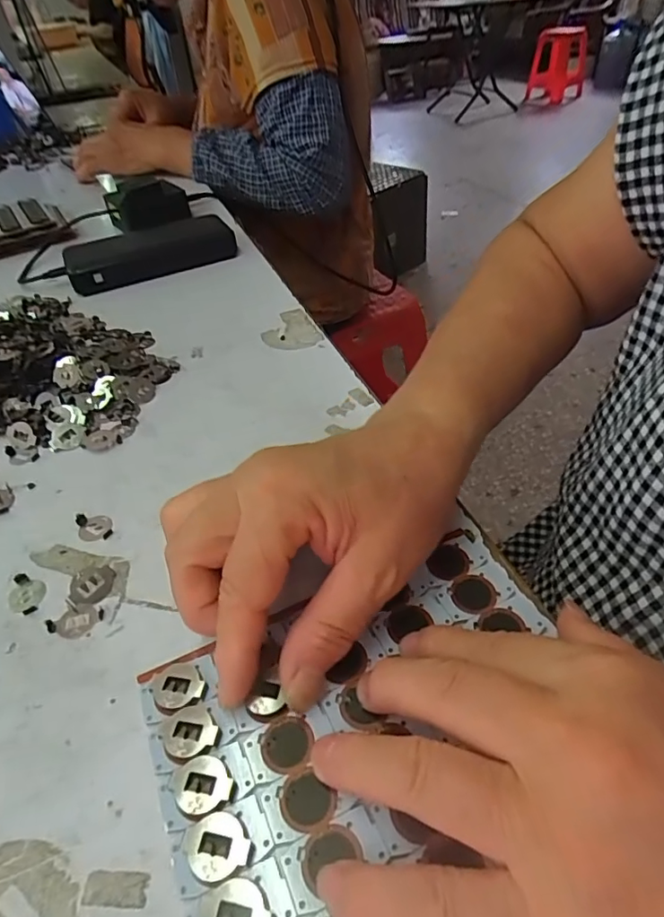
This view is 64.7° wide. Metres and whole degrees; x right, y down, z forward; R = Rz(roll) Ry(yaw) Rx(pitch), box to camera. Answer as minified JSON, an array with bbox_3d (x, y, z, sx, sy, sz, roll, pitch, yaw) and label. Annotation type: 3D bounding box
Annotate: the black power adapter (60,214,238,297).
[{"bbox_3d":[-0.173,-0.200,0.503,0.153,0.032,0.058,-22,45,-18],"label":"black power adapter"}]

